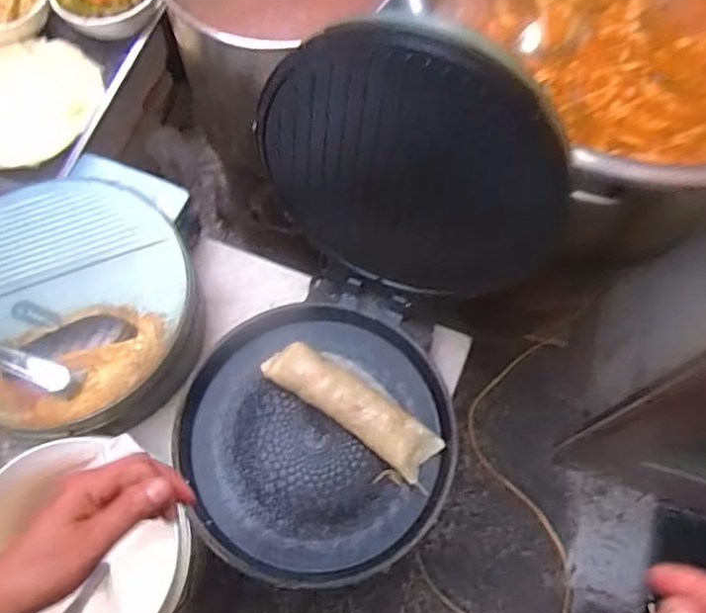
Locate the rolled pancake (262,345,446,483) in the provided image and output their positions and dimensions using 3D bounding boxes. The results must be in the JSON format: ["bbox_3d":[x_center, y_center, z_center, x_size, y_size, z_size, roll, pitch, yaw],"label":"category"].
[{"bbox_3d":[0.000,0.122,0.790,0.244,0.040,0.073,33,69,11],"label":"rolled pancake"}]

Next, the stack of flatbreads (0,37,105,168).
[{"bbox_3d":[-0.579,-0.352,1.077,0.281,0.036,0.269,-15,68,-10],"label":"stack of flatbreads"}]

